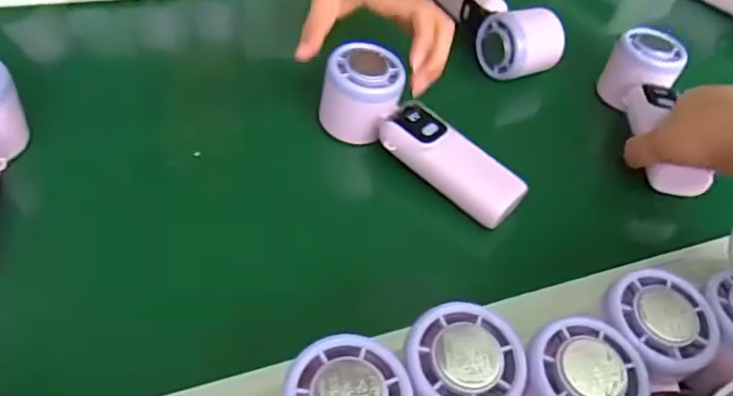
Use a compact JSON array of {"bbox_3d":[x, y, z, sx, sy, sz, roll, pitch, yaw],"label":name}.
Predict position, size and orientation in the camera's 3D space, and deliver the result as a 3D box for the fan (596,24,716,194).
[{"bbox_3d":[0.231,-0.064,0.479,0.054,0.043,0.164,4,55,-4],"label":"fan"}]

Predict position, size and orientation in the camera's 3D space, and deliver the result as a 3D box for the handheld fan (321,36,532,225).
[{"bbox_3d":[0.041,-0.049,0.420,0.158,0.054,0.048,34,52,23],"label":"handheld fan"}]

